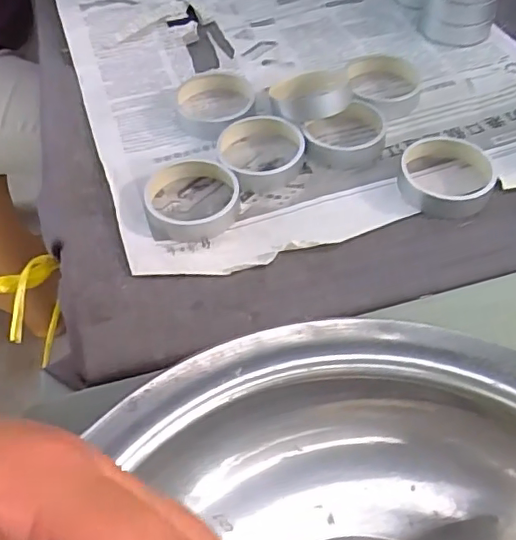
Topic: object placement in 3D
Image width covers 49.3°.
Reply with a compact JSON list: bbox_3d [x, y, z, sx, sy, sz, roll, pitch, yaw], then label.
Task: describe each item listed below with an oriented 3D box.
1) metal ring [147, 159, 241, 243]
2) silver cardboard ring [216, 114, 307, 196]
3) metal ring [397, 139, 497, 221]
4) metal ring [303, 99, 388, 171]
[{"bbox_3d":[-0.047,-0.053,0.406,0.066,0.016,0.069,-2,54,3],"label":"metal ring"},{"bbox_3d":[0.005,-0.091,0.431,0.061,0.020,0.068,-18,55,-9],"label":"silver cardboard ring"},{"bbox_3d":[0.135,-0.068,0.403,0.064,0.020,0.069,-2,54,3],"label":"metal ring"},{"bbox_3d":[0.067,-0.107,0.437,0.063,0.024,0.063,-2,54,3],"label":"metal ring"}]

